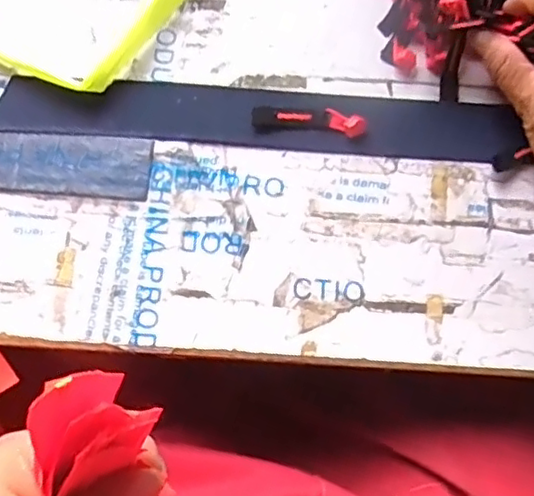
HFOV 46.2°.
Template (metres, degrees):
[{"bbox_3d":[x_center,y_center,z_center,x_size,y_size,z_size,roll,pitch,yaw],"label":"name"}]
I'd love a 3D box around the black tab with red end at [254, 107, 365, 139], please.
[{"bbox_3d":[0.026,-0.079,0.388,0.069,0.010,0.015,7,79,0],"label":"black tab with red end"}]

